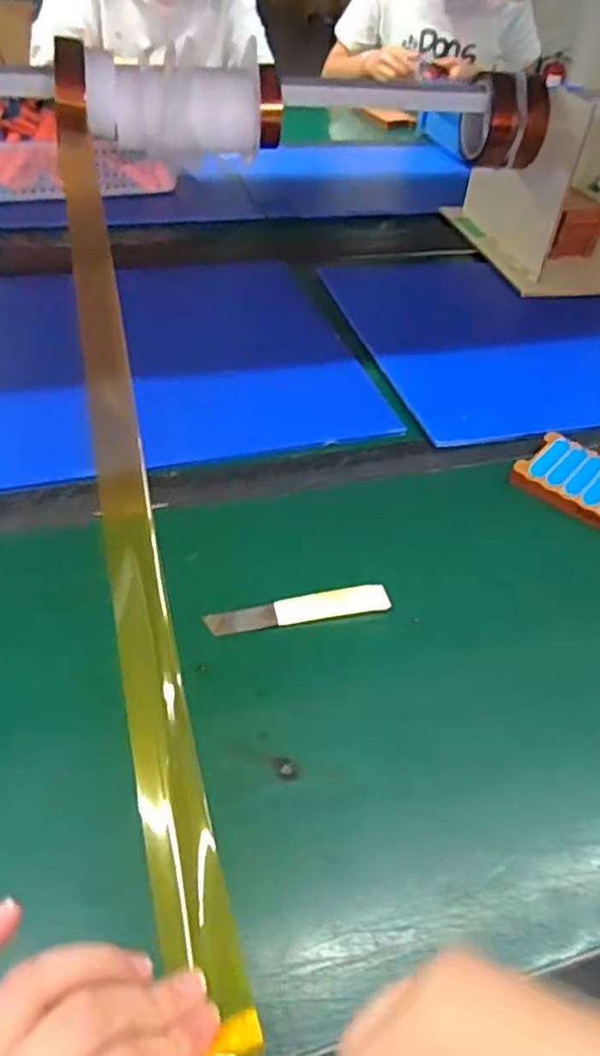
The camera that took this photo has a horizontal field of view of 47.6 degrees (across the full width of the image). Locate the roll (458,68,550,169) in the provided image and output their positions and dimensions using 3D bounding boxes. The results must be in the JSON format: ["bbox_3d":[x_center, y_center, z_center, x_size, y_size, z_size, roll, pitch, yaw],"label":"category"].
[{"bbox_3d":[0.253,-0.513,0.847,0.070,0.098,0.105,-8,45,-13],"label":"roll"}]

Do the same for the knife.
[{"bbox_3d":[0.000,0.053,0.447,0.120,0.004,0.020,-8,45,-13],"label":"knife"}]

